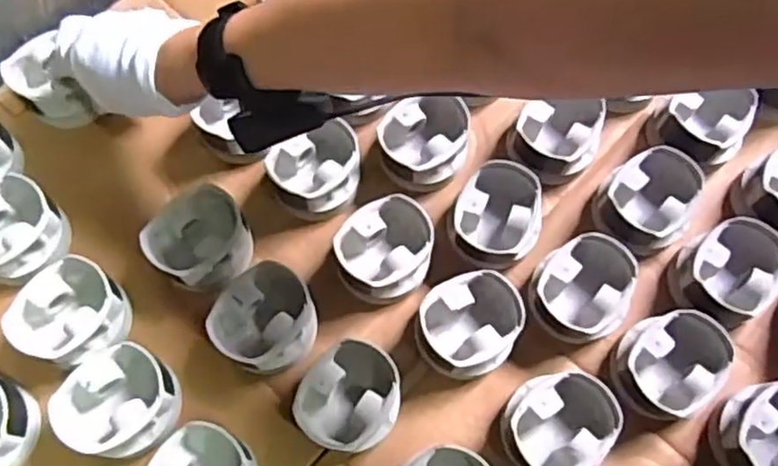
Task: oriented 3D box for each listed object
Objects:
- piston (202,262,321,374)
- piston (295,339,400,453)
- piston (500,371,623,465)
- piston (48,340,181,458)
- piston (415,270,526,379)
[{"bbox_3d":[-0.090,0.066,0.497,0.072,0.037,0.079,29,71,11],"label":"piston"},{"bbox_3d":[-0.028,0.117,0.475,0.070,0.038,0.079,17,69,7],"label":"piston"},{"bbox_3d":[0.122,0.142,0.480,0.080,0.043,0.072,-31,71,-12],"label":"piston"},{"bbox_3d":[-0.192,0.124,0.477,0.074,0.043,0.078,0,68,0],"label":"piston"},{"bbox_3d":[0.062,0.070,0.507,0.074,0.041,0.080,30,71,11],"label":"piston"}]

